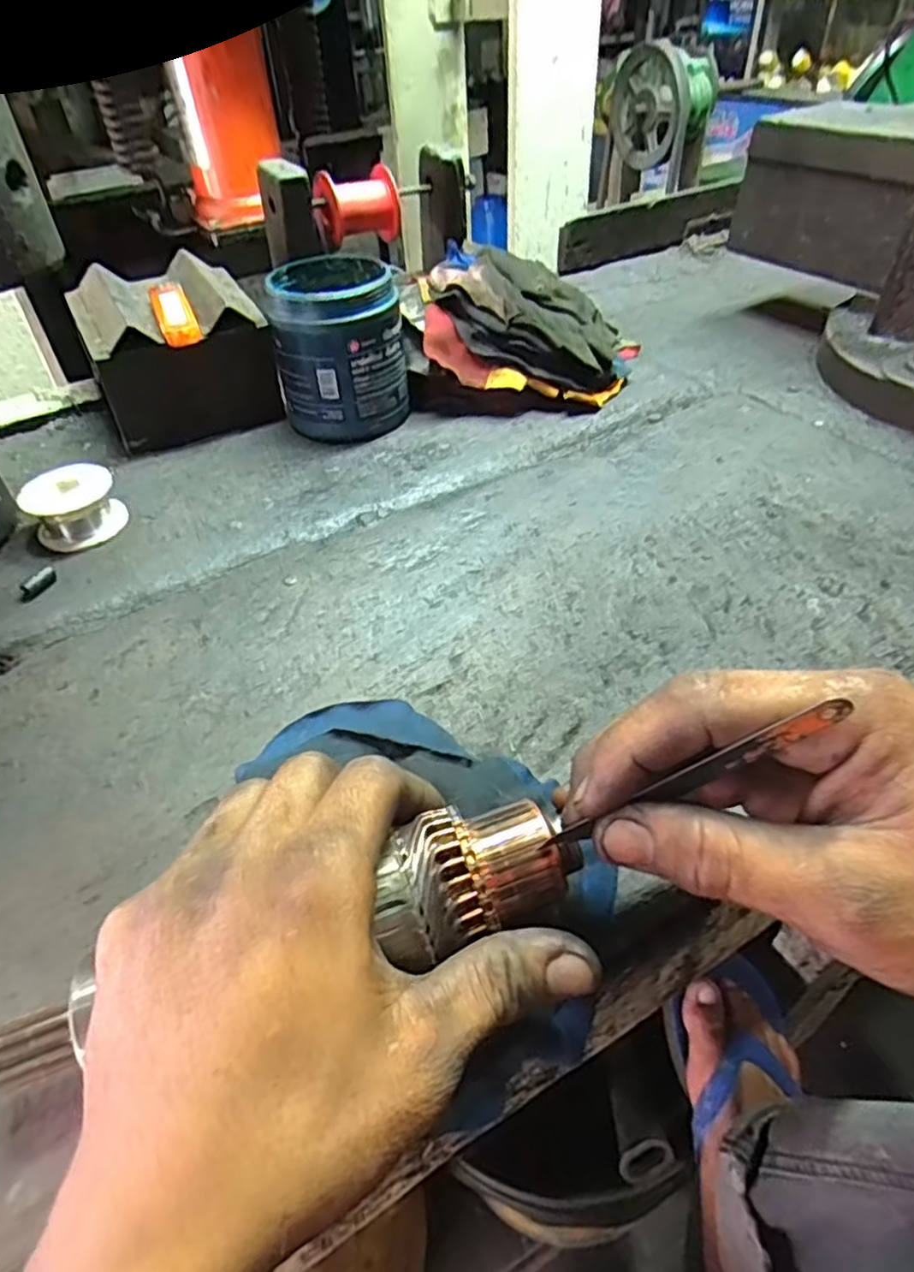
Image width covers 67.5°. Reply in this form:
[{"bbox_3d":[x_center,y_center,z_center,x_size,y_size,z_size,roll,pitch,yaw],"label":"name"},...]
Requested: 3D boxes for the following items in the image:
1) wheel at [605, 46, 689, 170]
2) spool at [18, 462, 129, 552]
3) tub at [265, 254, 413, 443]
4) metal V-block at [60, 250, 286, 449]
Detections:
[{"bbox_3d":[0.252,-0.700,0.912,0.024,0.126,0.139,-25,19,-18],"label":"wheel"},{"bbox_3d":[-0.238,-0.081,0.427,0.051,0.032,0.051,-2,45,2],"label":"spool"},{"bbox_3d":[-0.083,-0.209,0.496,0.092,0.095,0.095,-4,47,-2],"label":"tub"},{"bbox_3d":[-0.207,-0.212,0.509,0.118,0.088,0.111,-21,49,-16],"label":"metal V-block"}]

